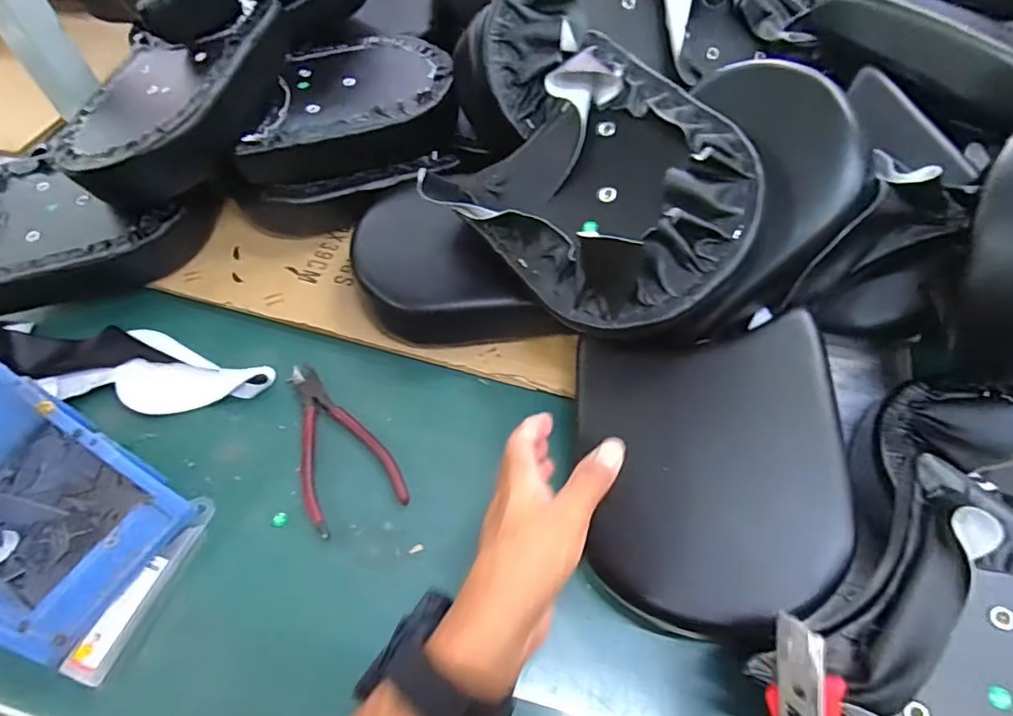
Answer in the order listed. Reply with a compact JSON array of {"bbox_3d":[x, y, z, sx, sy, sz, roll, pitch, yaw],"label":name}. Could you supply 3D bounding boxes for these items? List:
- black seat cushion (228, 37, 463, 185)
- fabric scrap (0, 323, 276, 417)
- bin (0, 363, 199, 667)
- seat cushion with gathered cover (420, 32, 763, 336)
[{"bbox_3d":[-0.162,-0.259,0.559,0.213,0.061,0.168,-15,58,-9],"label":"black seat cushion"},{"bbox_3d":[-0.337,0.002,0.476,0.268,0.023,0.080,7,59,4],"label":"fabric scrap"},{"bbox_3d":[-0.333,0.102,0.383,0.184,0.072,0.119,30,63,17],"label":"bin"},{"bbox_3d":[0.069,-0.118,0.387,0.175,0.070,0.208,-45,65,8],"label":"seat cushion with gathered cover"}]

